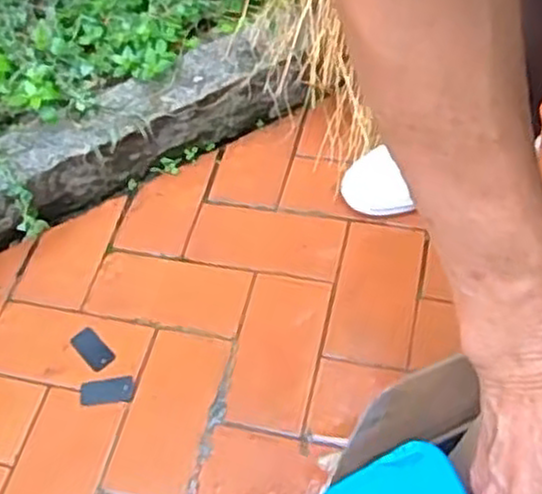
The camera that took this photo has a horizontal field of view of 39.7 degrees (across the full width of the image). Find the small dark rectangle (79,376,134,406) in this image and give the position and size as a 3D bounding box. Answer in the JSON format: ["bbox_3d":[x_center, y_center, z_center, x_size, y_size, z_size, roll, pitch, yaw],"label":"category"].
[{"bbox_3d":[-0.186,0.162,0.845,0.060,0.004,0.031,-7,53,-1],"label":"small dark rectangle"}]

